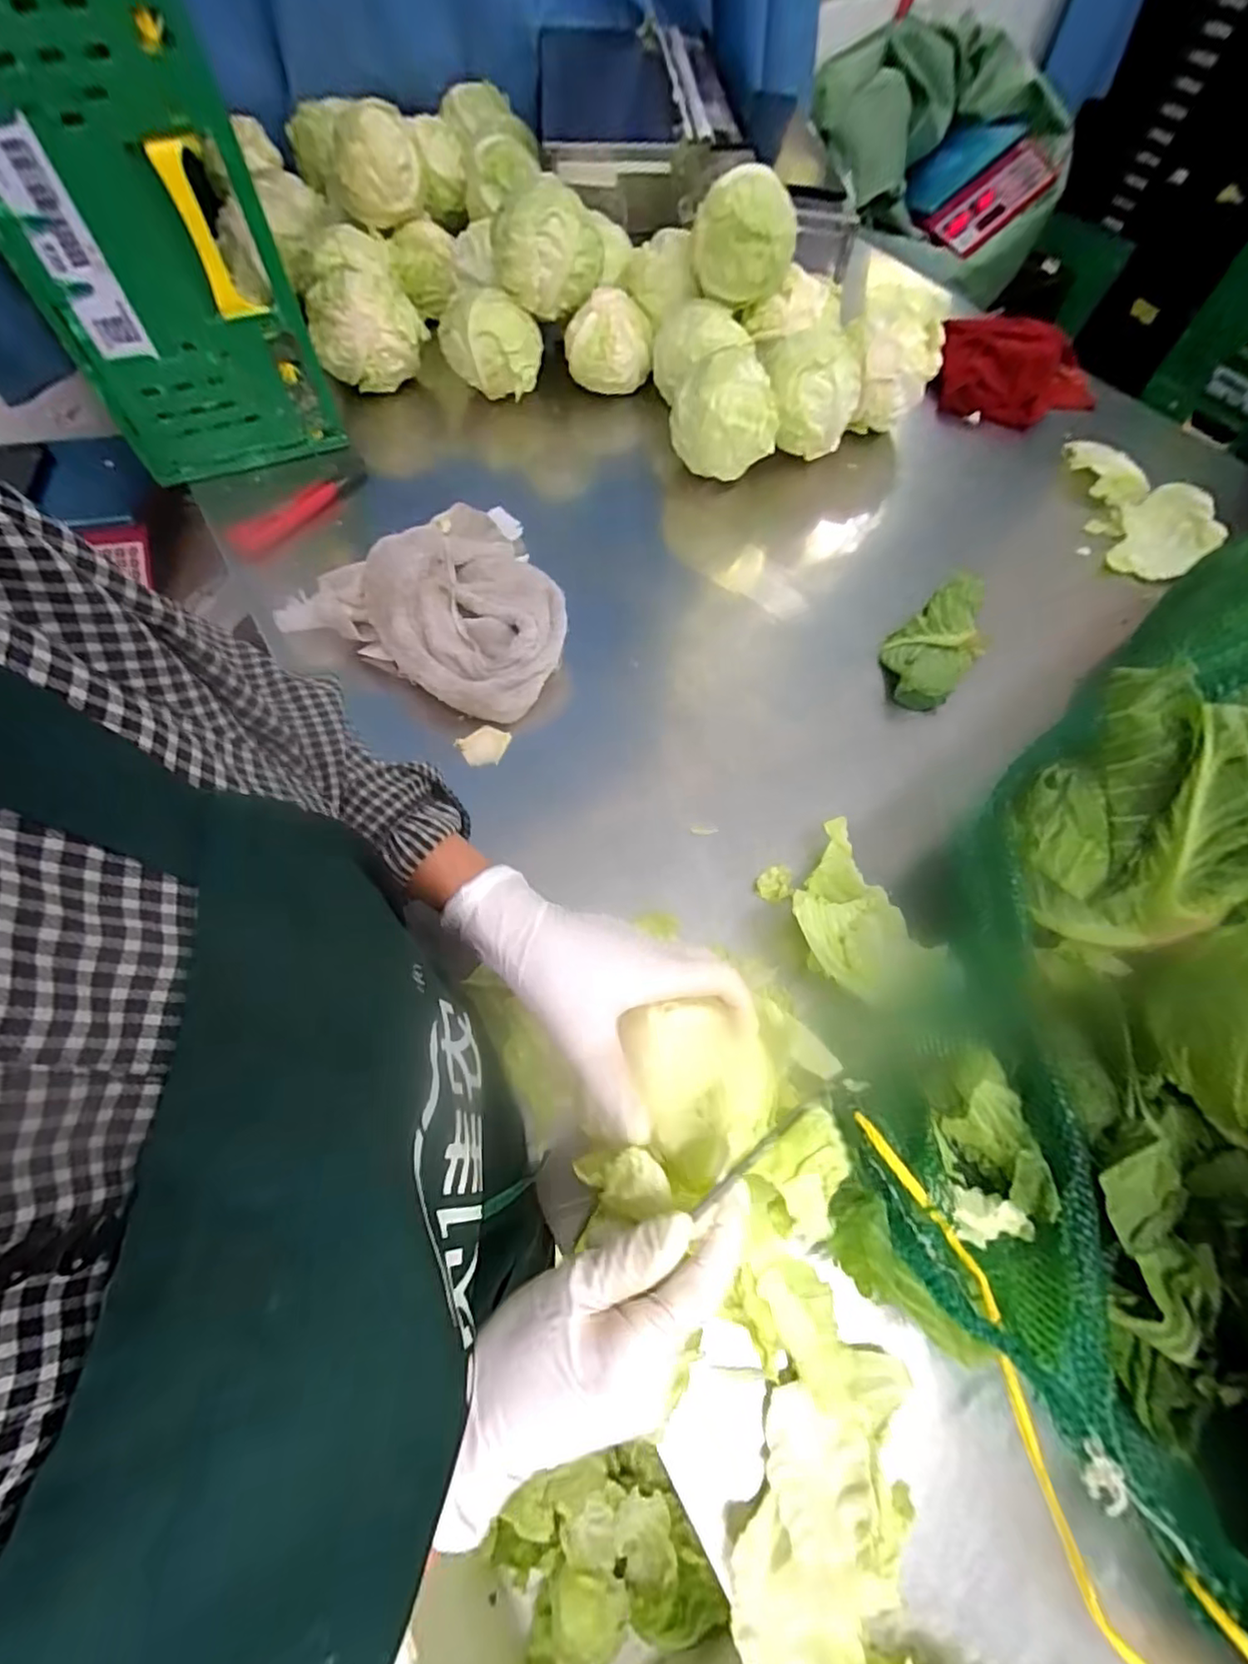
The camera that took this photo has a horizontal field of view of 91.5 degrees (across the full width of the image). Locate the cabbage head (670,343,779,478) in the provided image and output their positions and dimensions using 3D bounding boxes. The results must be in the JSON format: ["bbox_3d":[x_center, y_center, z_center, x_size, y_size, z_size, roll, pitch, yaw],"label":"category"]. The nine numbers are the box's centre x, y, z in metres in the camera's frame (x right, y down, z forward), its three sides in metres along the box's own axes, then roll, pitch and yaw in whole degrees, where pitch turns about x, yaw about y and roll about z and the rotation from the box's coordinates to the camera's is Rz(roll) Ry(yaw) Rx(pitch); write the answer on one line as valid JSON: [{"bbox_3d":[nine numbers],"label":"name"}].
[{"bbox_3d":[0.114,-0.448,0.660,0.105,0.097,0.086,-24,66,-12],"label":"cabbage head"}]

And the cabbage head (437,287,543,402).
[{"bbox_3d":[-0.159,-0.584,0.725,0.116,0.084,0.094,-11,64,-6],"label":"cabbage head"}]

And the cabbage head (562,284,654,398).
[{"bbox_3d":[-0.019,-0.598,0.748,0.104,0.083,0.076,-11,64,-6],"label":"cabbage head"}]

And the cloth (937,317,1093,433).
[{"bbox_3d":[0.508,-0.580,0.778,0.205,0.071,0.111,8,63,3],"label":"cloth"}]

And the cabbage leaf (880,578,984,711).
[{"bbox_3d":[0.296,-0.178,0.578,0.074,0.049,0.134,38,69,17],"label":"cabbage leaf"}]

